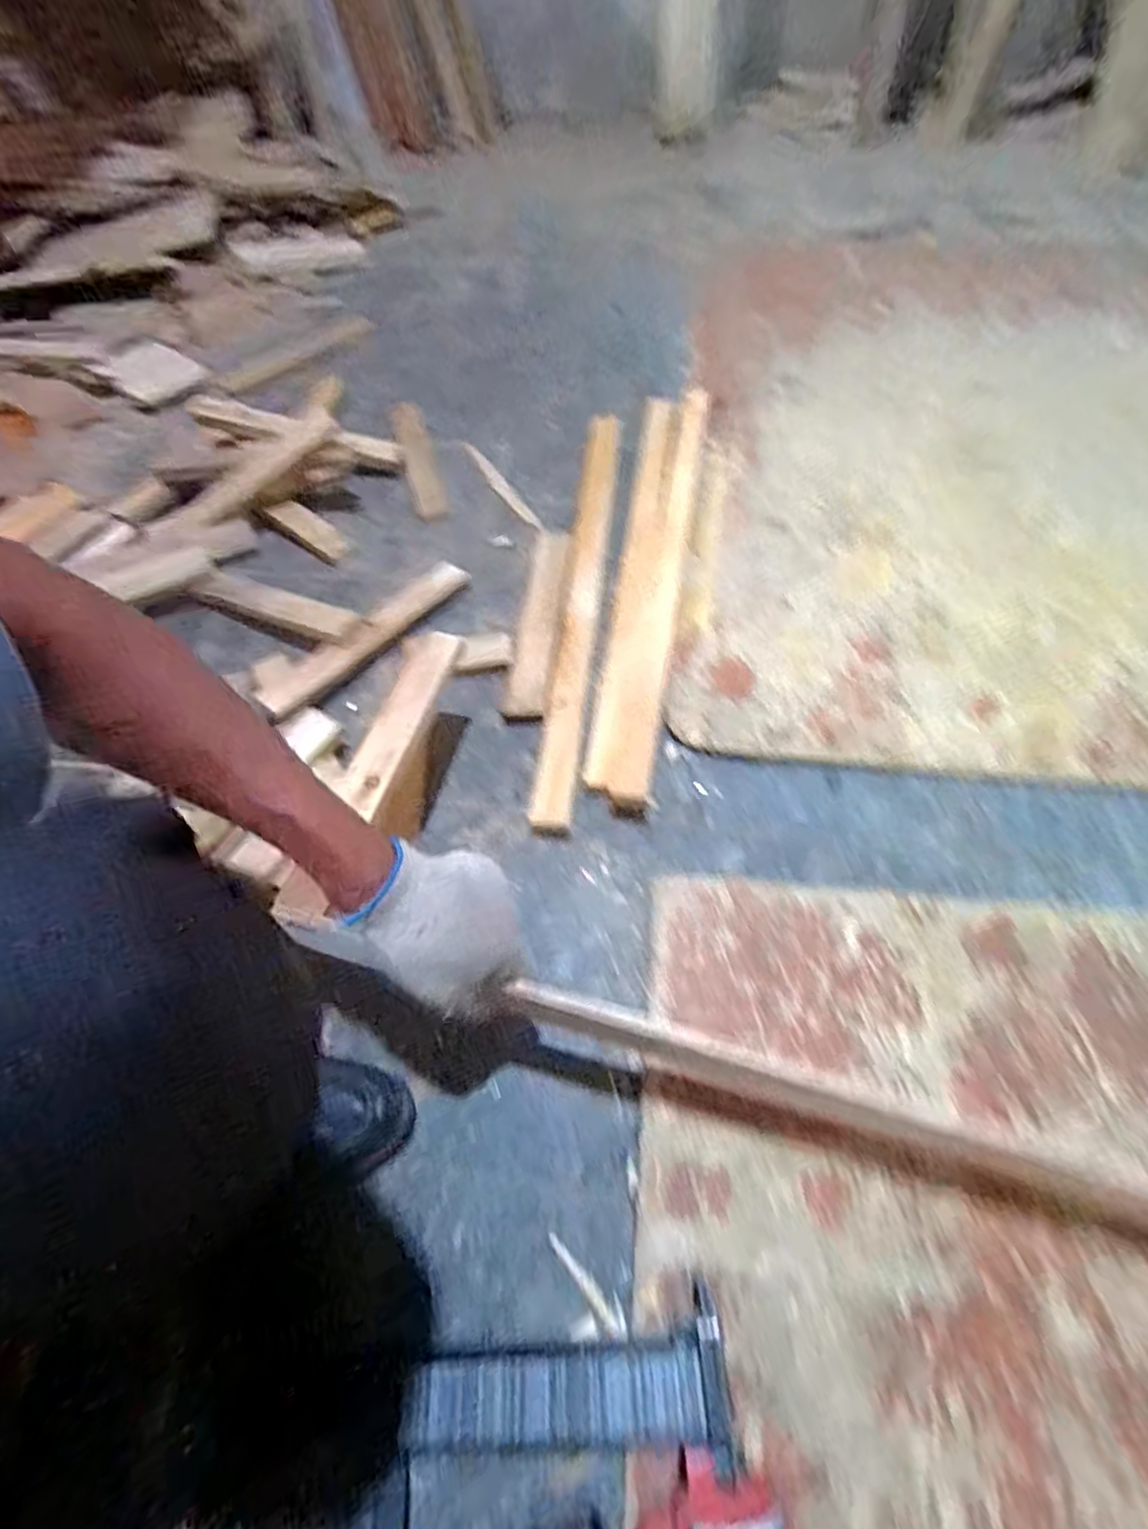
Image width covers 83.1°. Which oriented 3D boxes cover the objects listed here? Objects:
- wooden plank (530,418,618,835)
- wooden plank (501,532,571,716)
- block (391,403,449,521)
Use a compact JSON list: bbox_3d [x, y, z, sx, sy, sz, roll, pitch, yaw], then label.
[{"bbox_3d":[0.010,-0.220,0.754,0.040,0.015,0.634,3,58,6],"label":"wooden plank"},{"bbox_3d":[-0.038,-0.168,0.738,0.051,0.021,0.277,4,58,7],"label":"wooden plank"},{"bbox_3d":[-0.226,-0.447,0.927,0.046,0.014,0.287,-16,59,-6],"label":"block"}]

